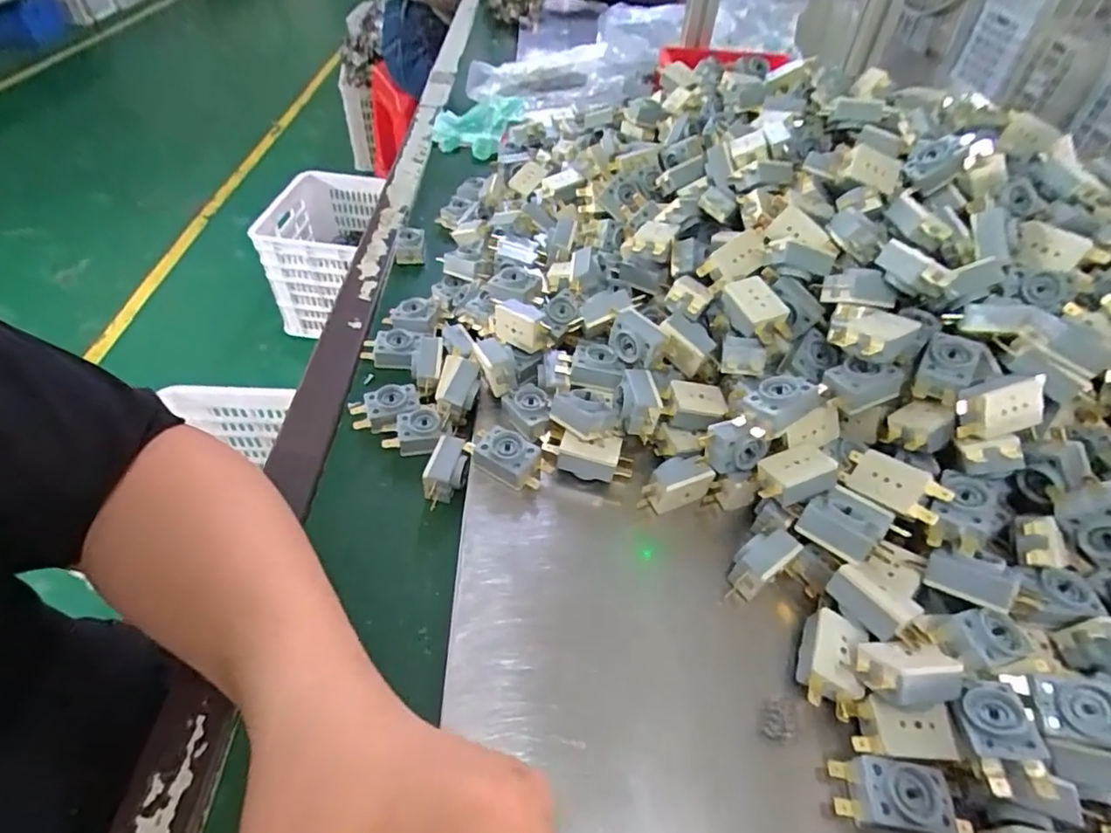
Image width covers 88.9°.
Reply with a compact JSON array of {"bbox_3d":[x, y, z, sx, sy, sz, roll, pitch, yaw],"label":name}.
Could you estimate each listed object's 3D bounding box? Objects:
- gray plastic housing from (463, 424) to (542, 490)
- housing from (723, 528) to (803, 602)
[{"bbox_3d":[-0.033,0.025,0.364,0.054,0.020,0.029,26,51,19],"label":"gray plastic housing"},{"bbox_3d":[0.117,0.083,0.322,0.046,0.023,0.022,-30,56,-27],"label":"housing"}]

